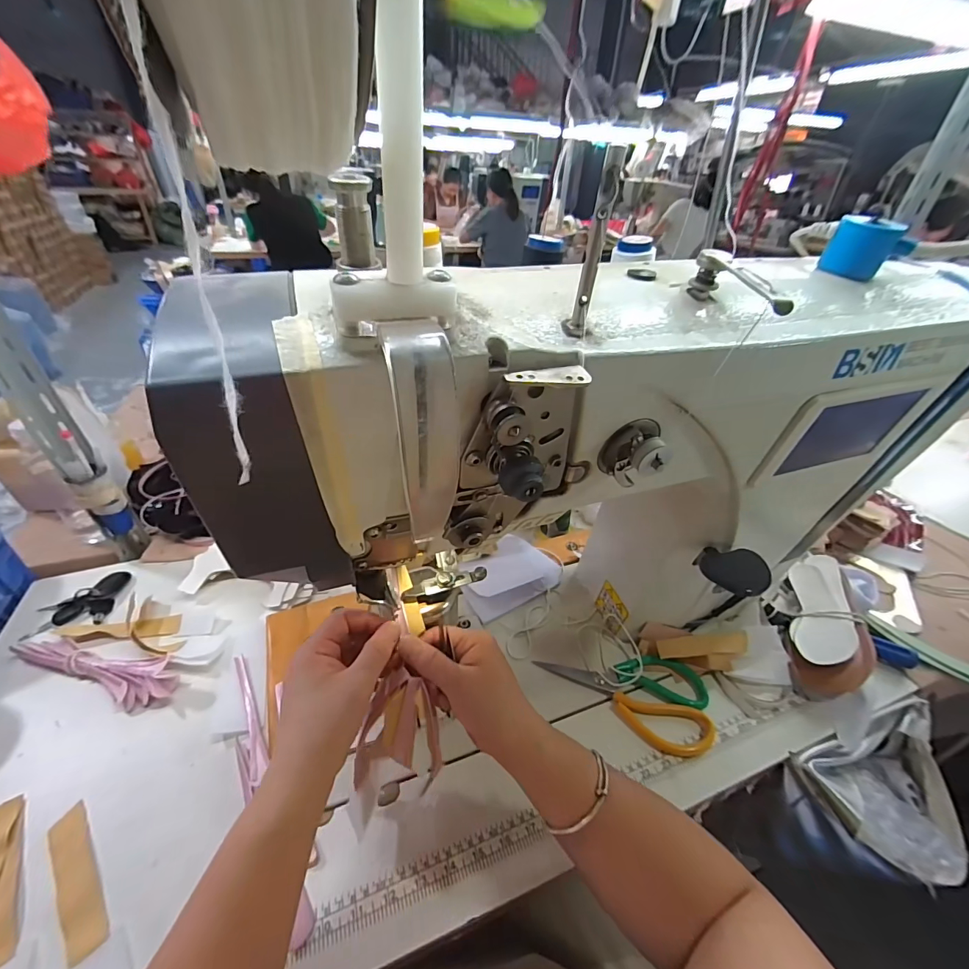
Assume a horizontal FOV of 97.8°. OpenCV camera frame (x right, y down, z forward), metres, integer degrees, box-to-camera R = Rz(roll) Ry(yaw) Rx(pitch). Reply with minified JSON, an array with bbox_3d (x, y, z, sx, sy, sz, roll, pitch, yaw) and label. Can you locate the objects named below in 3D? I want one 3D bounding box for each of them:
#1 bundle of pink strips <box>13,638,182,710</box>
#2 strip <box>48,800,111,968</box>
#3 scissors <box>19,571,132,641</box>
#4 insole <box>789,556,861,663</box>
[{"bbox_3d":[-0.444,0.202,0.476,0.202,0.037,0.048,11,38,10],"label":"bundle of pink strips"},{"bbox_3d":[-0.334,0.322,0.348,0.118,0.004,0.026,31,39,34],"label":"strip"},{"bbox_3d":[-0.534,0.152,0.558,0.093,0.020,0.082,-8,39,-15],"label":"scissors"},{"bbox_3d":[0.435,0.158,0.548,0.059,0.035,0.194,18,40,19],"label":"insole"}]

